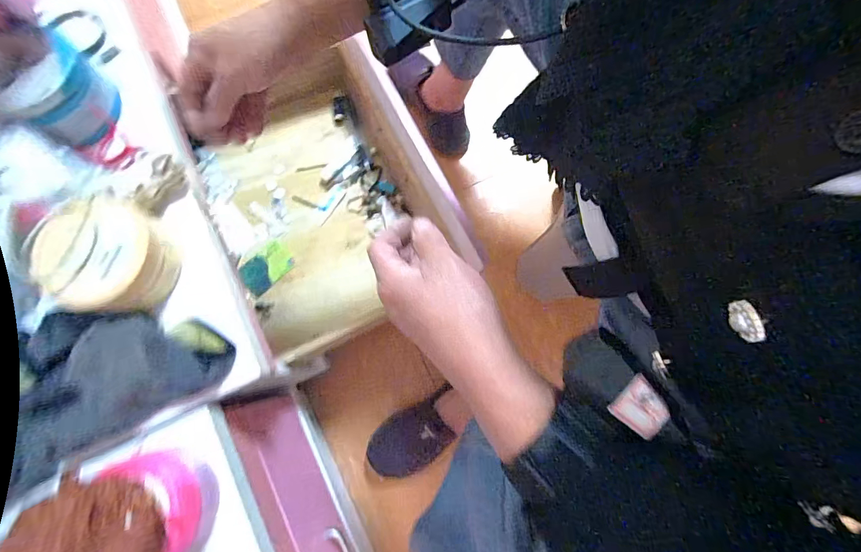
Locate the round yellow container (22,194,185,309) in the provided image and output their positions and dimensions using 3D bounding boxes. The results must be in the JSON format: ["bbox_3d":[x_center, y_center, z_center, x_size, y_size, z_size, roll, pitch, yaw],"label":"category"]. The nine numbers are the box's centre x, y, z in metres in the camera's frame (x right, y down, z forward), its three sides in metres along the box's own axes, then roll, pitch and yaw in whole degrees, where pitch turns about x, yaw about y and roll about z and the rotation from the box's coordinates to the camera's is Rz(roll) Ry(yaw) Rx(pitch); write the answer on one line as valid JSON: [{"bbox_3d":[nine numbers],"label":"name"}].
[{"bbox_3d":[-0.273,-0.015,0.338,0.088,0.056,0.085,0,78,-1],"label":"round yellow container"}]

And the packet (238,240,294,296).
[{"bbox_3d":[-0.248,-0.013,0.584,0.049,0.006,0.076,45,70,-1],"label":"packet"}]

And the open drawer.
[{"bbox_3d":[-0.165,-0.121,0.588,0.307,0.112,0.402,-27,80,-6],"label":"open drawer"}]

